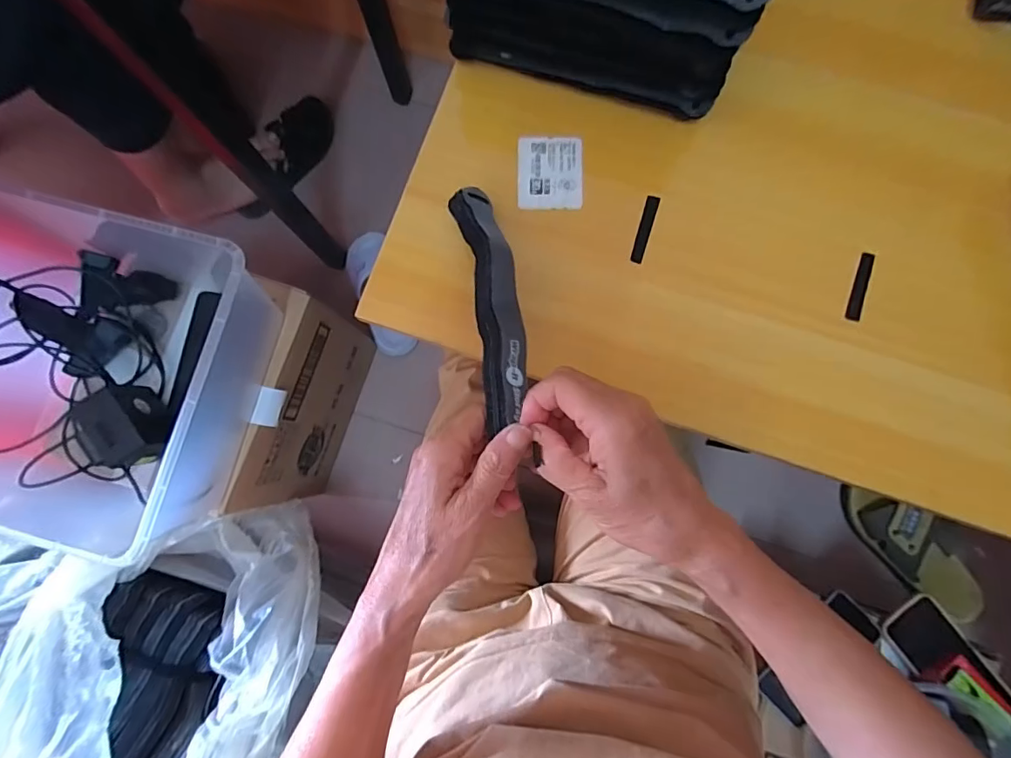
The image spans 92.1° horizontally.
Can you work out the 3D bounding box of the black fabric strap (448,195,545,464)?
[{"bbox_3d":[-0.007,-0.048,0.314,0.033,0.018,0.196,-10,66,0],"label":"black fabric strap"}]

